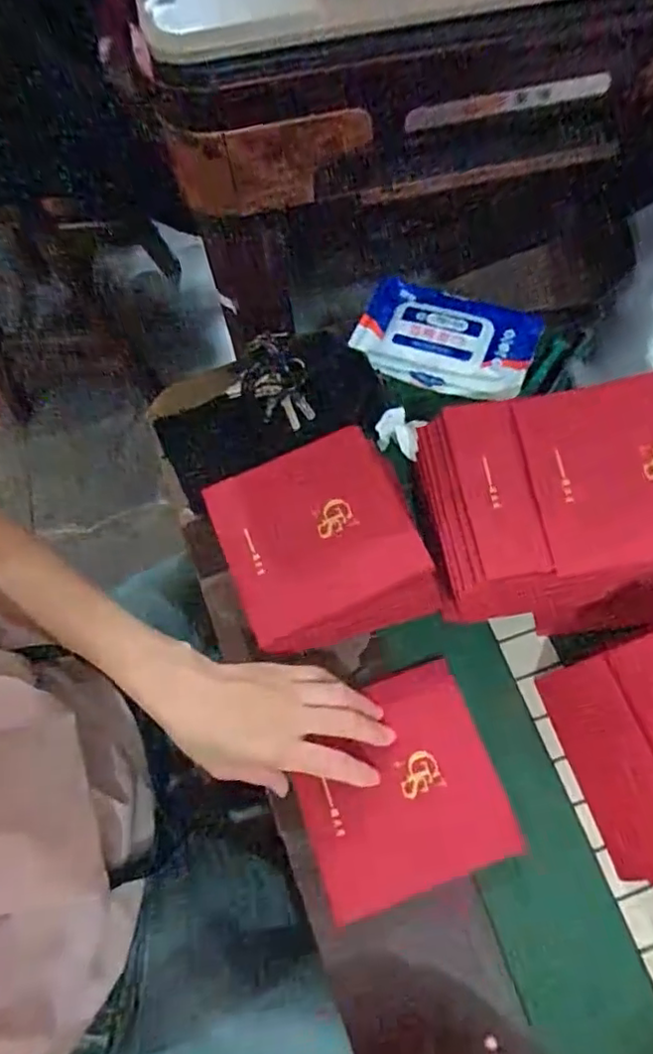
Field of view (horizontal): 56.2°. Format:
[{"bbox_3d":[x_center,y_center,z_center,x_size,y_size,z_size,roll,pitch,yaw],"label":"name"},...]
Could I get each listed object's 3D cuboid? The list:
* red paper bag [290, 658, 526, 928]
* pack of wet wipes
[{"bbox_3d":[0.049,0.184,0.438,0.136,0.011,0.138,-19,69,-5],"label":"red paper bag"},{"bbox_3d":[0.113,-0.183,0.581,0.166,0.032,0.113,16,70,8],"label":"pack of wet wipes"}]

